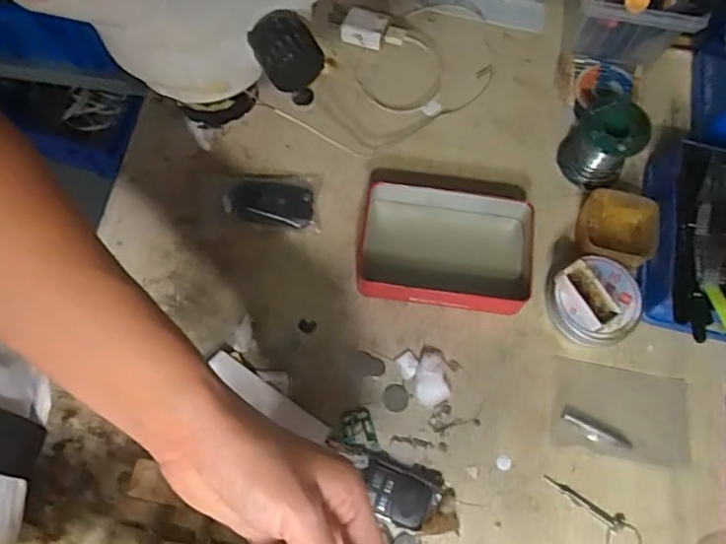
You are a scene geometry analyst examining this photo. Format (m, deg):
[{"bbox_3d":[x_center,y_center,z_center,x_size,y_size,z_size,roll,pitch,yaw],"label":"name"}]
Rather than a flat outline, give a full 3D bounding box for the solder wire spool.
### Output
[{"bbox_3d":[0.193,-0.104,0.486,0.052,0.058,0.050,0,69,-1],"label":"solder wire spool"}]

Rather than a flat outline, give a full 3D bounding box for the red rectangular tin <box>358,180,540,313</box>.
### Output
[{"bbox_3d":[0.065,-0.017,0.462,0.135,0.033,0.087,9,70,2],"label":"red rectangular tin"}]

